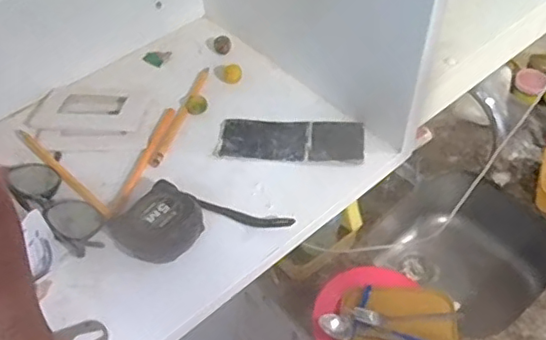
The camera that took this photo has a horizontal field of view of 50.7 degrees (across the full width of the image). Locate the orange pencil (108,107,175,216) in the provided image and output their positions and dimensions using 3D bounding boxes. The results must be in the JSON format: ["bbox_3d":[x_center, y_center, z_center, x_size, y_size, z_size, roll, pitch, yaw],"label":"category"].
[{"bbox_3d":[-0.133,-0.012,0.590,0.014,0.009,0.143,13,51,12],"label":"orange pencil"}]

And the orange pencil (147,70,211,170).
[{"bbox_3d":[-0.099,-0.062,0.626,0.015,0.009,0.150,13,51,12],"label":"orange pencil"}]

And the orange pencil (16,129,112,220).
[{"bbox_3d":[-0.211,0.000,0.575,0.164,0.008,0.010,36,59,27],"label":"orange pencil"}]

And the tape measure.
[{"bbox_3d":[-0.071,0.041,0.521,0.150,0.035,0.071,-17,51,-12],"label":"tape measure"}]

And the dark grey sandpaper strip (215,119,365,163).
[{"bbox_3d":[0.018,-0.030,0.595,0.147,0.007,0.056,3,50,4],"label":"dark grey sandpaper strip"}]

